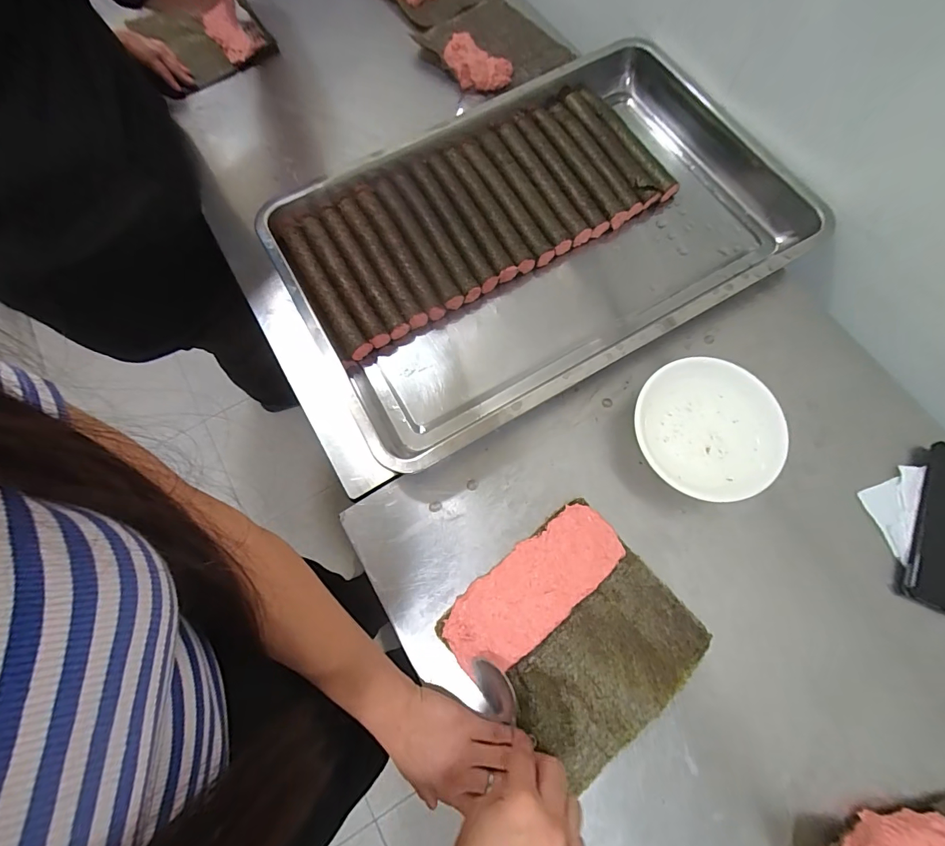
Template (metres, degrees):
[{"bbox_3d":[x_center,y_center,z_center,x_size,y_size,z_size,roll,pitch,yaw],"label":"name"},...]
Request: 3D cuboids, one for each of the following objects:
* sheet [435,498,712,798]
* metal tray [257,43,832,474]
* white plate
[{"bbox_3d":[0.098,0.198,0.401,0.188,0.014,0.186,-40,75,-10],"label":"sheet"},{"bbox_3d":[0.089,-0.237,0.513,0.601,0.067,0.382,-29,73,-7],"label":"metal tray"},{"bbox_3d":[0.236,0.010,0.431,0.138,0.047,0.138,-1,72,2],"label":"white plate"}]

